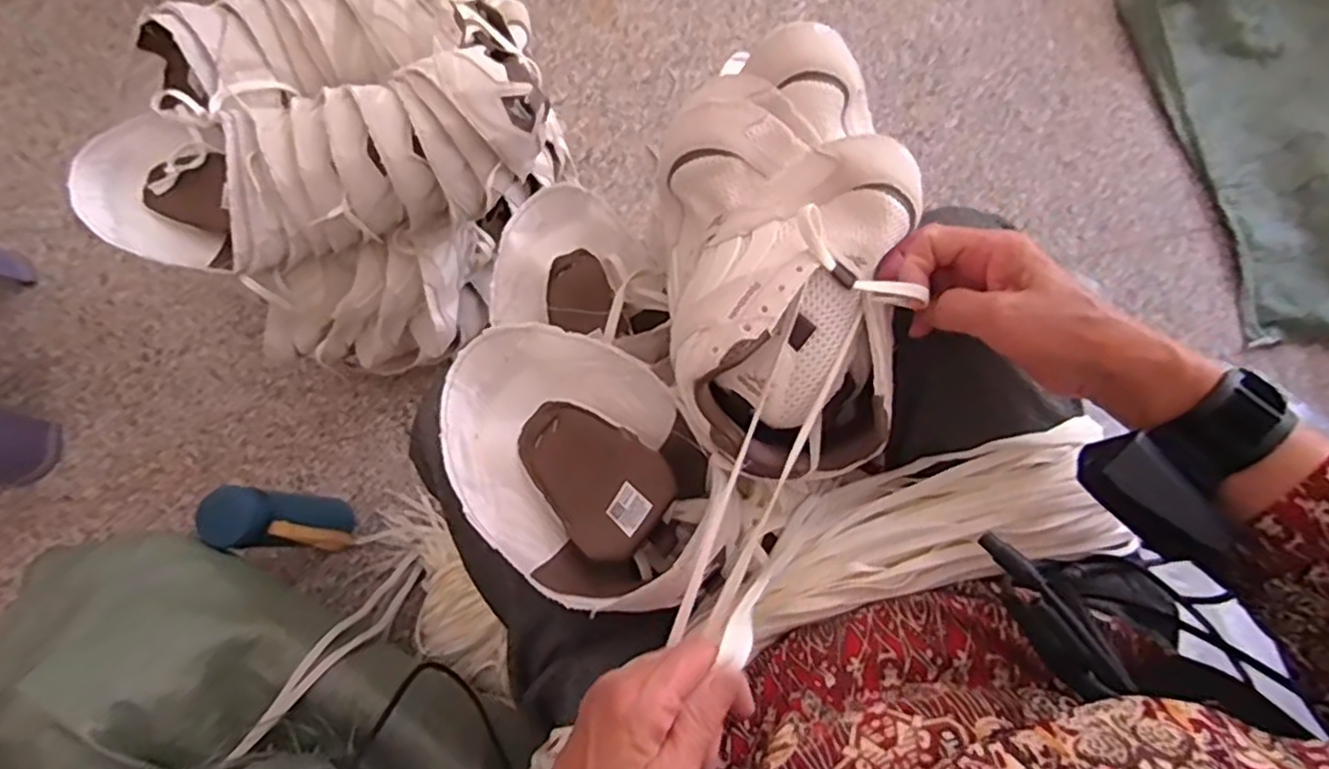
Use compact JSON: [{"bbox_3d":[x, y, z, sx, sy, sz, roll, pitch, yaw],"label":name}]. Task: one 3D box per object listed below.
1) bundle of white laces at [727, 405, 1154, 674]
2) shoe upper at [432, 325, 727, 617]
[{"bbox_3d":[0.151,0.098,0.443,0.233,0.057,0.080,-16,77,0],"label":"bundle of white laces"},{"bbox_3d":[-0.061,0.047,0.434,0.201,0.064,0.141,37,82,10],"label":"shoe upper"}]

